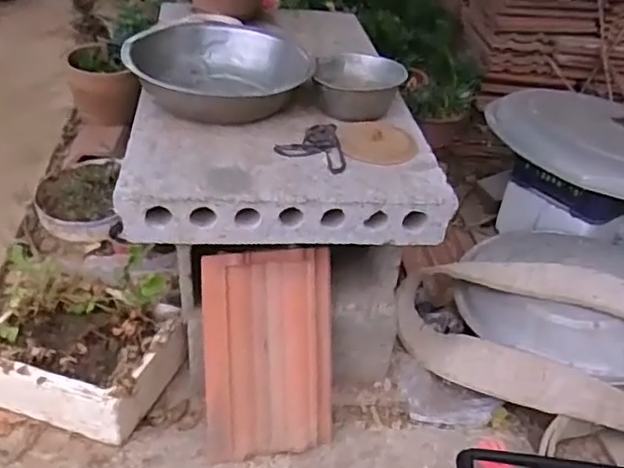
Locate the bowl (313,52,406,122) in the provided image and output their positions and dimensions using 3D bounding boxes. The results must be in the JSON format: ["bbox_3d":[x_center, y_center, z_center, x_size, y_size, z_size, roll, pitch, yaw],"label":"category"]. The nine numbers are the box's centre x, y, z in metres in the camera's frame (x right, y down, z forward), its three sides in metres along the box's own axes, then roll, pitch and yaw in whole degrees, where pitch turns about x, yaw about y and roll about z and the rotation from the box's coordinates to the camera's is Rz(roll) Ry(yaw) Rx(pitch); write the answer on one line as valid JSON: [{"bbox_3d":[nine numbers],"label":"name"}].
[{"bbox_3d":[0.084,-0.266,1.102,0.161,0.065,0.153,3,36,-4],"label":"bowl"}]

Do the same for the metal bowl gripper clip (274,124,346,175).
[{"bbox_3d":[0.023,-0.145,1.000,0.112,0.016,0.126,22,39,21],"label":"metal bowl gripper clip"}]

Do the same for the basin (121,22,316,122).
[{"bbox_3d":[-0.156,-0.289,1.106,0.304,0.102,0.237,8,36,3],"label":"basin"}]

